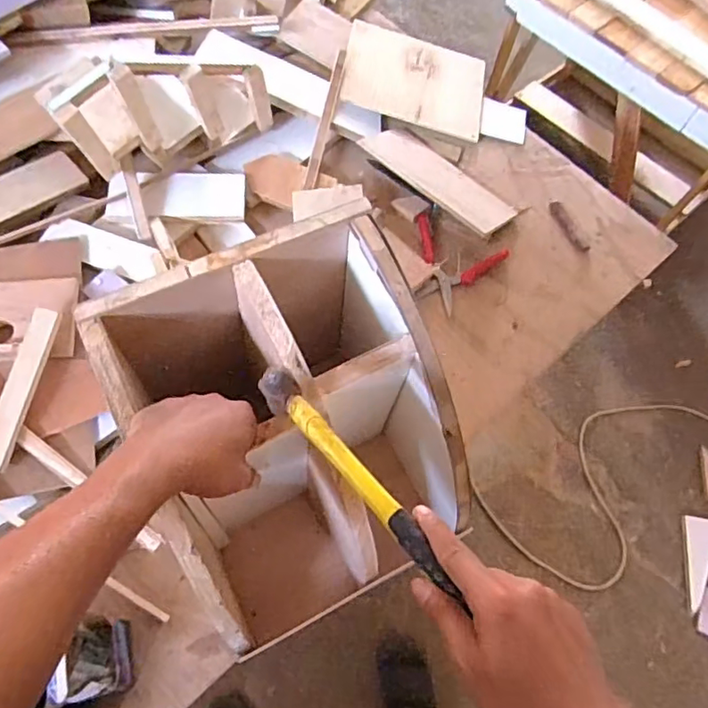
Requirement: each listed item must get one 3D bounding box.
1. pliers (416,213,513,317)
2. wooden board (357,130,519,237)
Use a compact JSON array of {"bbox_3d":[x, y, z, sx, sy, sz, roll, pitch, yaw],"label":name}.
[{"bbox_3d":[0.145,-0.140,0.925,0.158,0.022,0.145,28,65,9],"label":"pliers"},{"bbox_3d":[0.142,-0.296,0.978,0.273,0.014,0.119,40,52,16],"label":"wooden board"}]

